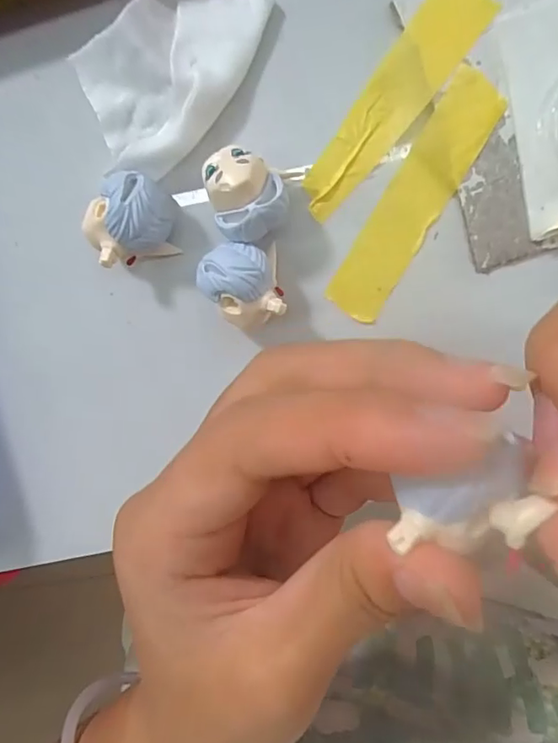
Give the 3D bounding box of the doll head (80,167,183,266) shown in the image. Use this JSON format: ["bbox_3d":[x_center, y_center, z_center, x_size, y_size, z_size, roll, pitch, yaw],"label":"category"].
[{"bbox_3d":[-0.046,-0.047,0.164,0.025,0.023,0.025,-8,100,2],"label":"doll head"}]

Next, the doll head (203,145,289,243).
[{"bbox_3d":[-0.010,-0.055,0.162,0.022,0.023,0.027,-13,99,3],"label":"doll head"}]

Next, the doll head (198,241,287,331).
[{"bbox_3d":[-0.012,-0.028,0.168,0.024,0.023,0.026,-10,99,2],"label":"doll head"}]

